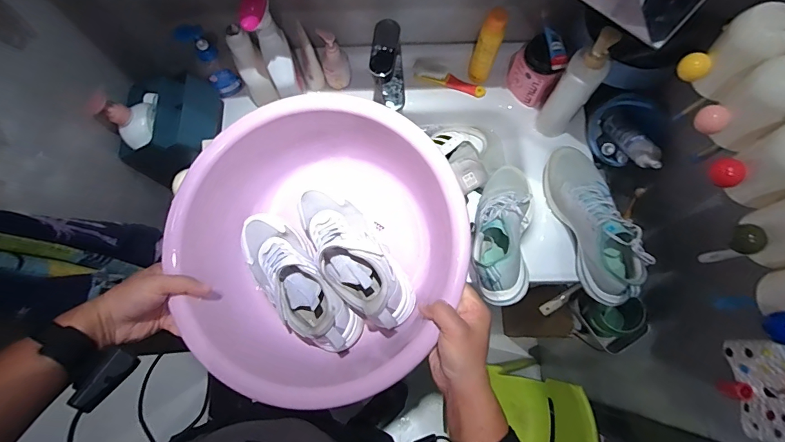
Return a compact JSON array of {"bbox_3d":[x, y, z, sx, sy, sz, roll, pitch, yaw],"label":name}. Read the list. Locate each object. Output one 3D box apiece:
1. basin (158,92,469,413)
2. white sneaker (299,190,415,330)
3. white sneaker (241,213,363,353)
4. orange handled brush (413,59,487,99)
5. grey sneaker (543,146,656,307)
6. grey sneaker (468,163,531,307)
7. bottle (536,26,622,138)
[{"bbox_3d":[-0.102,0.044,0.565,0.374,0.163,0.355,23,76,7],"label":"basin"},{"bbox_3d":[-0.057,0.043,0.570,0.097,0.083,0.233,-31,76,-8],"label":"white sneaker"},{"bbox_3d":[-0.143,0.085,0.572,0.082,0.081,0.238,-37,77,-9],"label":"white sneaker"},{"bbox_3d":[0.121,-0.302,0.845,0.156,0.024,0.038,22,76,7],"label":"orange handled brush"},{"bbox_3d":[0.356,-0.003,0.710,0.092,0.108,0.292,-10,74,-2],"label":"grey sneaker"},{"bbox_3d":[0.202,0.005,0.720,0.102,0.094,0.286,12,52,4],"label":"grey sneaker"},{"bbox_3d":[0.326,-0.238,0.713,0.066,0.242,0.061,28,76,8],"label":"bottle"}]

